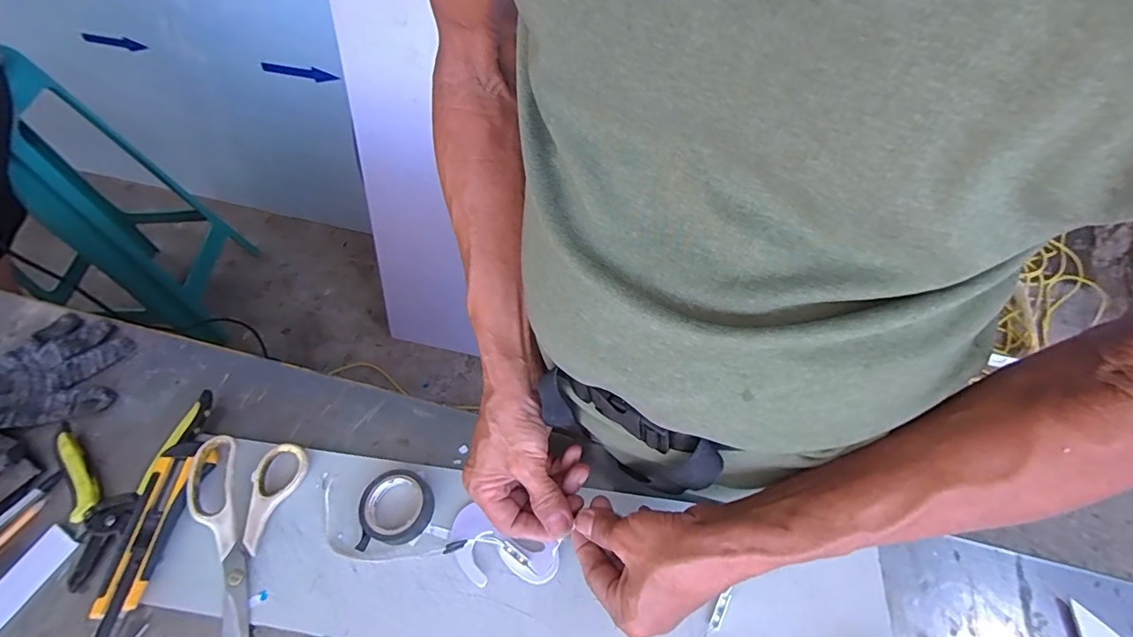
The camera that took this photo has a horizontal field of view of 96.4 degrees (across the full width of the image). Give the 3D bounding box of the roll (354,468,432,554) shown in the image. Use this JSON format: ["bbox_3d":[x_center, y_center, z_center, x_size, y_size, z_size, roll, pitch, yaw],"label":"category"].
[{"bbox_3d":[-0.147,0.159,0.430,0.062,0.018,0.060,-1,58,1],"label":"roll"}]

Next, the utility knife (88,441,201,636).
[{"bbox_3d":[-0.349,0.187,0.420,0.033,0.025,0.166,2,58,3],"label":"utility knife"}]

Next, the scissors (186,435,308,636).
[{"bbox_3d":[-0.280,0.188,0.414,0.086,0.029,0.174,1,58,3],"label":"scissors"}]

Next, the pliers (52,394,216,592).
[{"bbox_3d":[-0.398,0.147,0.450,0.136,0.019,0.152,-13,59,-6],"label":"pliers"}]

